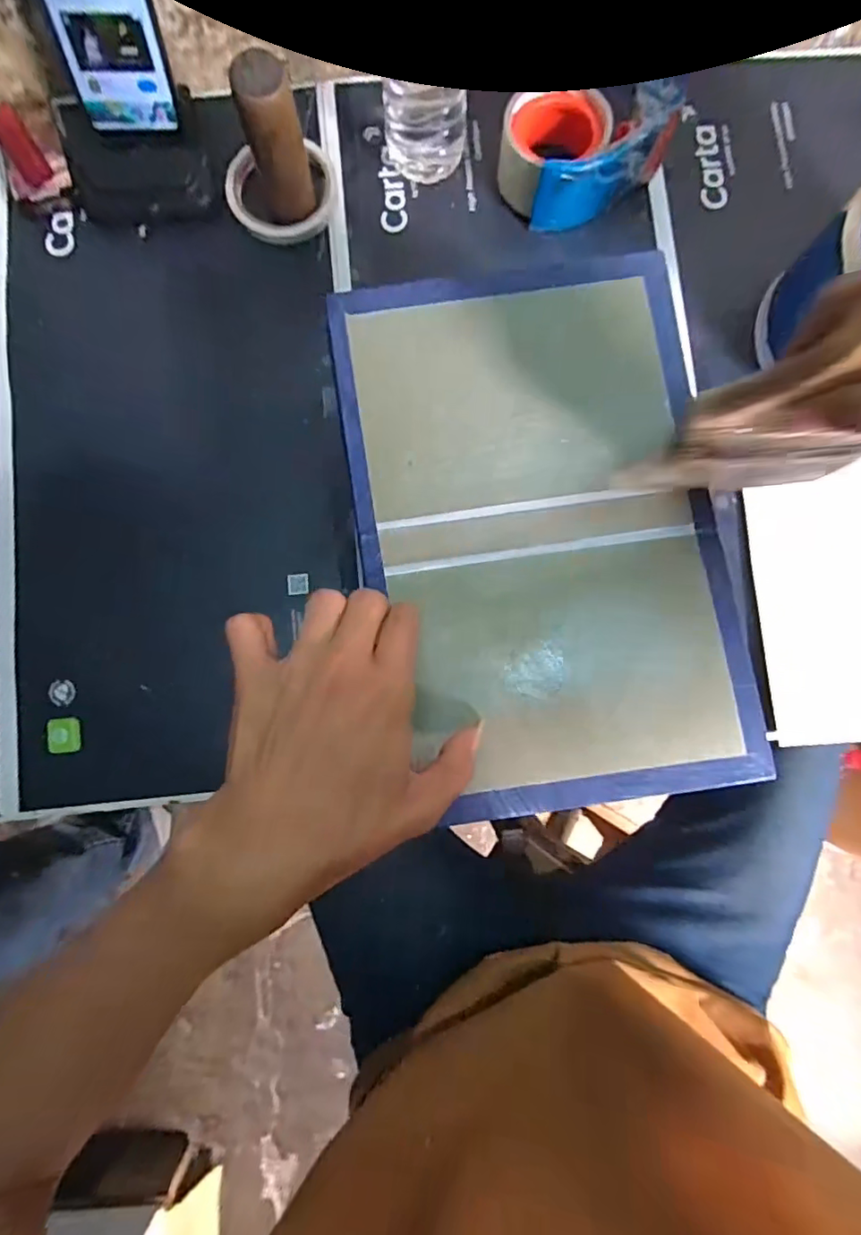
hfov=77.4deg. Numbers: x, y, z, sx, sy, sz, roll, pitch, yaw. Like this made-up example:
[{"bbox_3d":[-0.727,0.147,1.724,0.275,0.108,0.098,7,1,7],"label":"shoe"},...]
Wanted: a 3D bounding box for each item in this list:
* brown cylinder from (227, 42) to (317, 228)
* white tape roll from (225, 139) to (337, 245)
[{"bbox_3d":[-0.120,-0.367,0.425,0.041,0.108,0.045,0,83,-2],"label":"brown cylinder"},{"bbox_3d":[-0.130,-0.374,0.476,0.093,0.011,0.086,0,83,-2],"label":"white tape roll"}]

